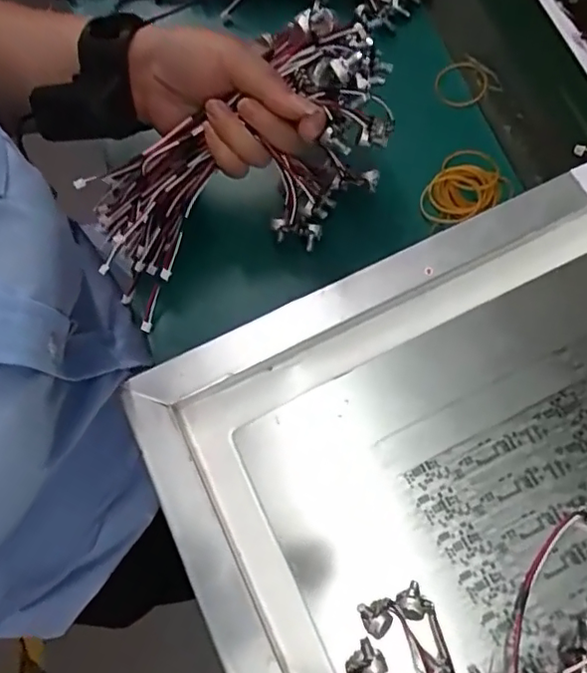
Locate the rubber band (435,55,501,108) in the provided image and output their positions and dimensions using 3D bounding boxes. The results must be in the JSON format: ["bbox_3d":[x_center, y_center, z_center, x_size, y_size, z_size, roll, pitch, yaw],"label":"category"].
[{"bbox_3d":[0.144,-0.210,0.484,0.050,0.009,0.044,-28,72,-4],"label":"rubber band"}]

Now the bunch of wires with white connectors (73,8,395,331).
[{"bbox_3d":[-0.040,-0.111,0.402,0.233,0.098,0.093,-24,67,15],"label":"bunch of wires with white connectors"}]

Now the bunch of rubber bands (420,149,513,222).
[{"bbox_3d":[0.133,-0.112,0.439,0.055,0.010,0.074,30,75,14],"label":"bunch of rubber bands"}]

